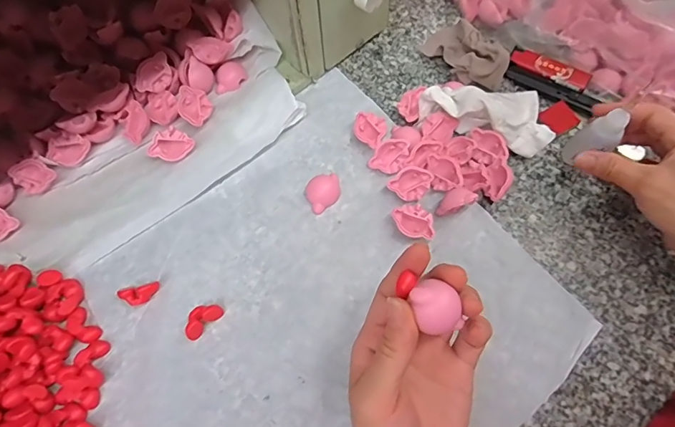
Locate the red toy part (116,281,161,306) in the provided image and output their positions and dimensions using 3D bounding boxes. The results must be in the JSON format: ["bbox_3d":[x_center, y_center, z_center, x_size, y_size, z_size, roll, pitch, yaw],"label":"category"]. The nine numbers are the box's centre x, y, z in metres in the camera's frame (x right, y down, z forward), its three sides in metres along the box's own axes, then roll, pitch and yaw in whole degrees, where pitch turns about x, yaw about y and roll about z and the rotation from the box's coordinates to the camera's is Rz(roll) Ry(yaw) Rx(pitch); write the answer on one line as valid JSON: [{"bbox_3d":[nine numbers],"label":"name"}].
[{"bbox_3d":[-0.158,0.065,0.345,0.030,0.009,0.015,-15,69,-3],"label":"red toy part"}]

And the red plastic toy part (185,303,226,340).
[{"bbox_3d":[-0.106,0.081,0.335,0.018,0.012,0.031,42,76,16],"label":"red plastic toy part"}]

